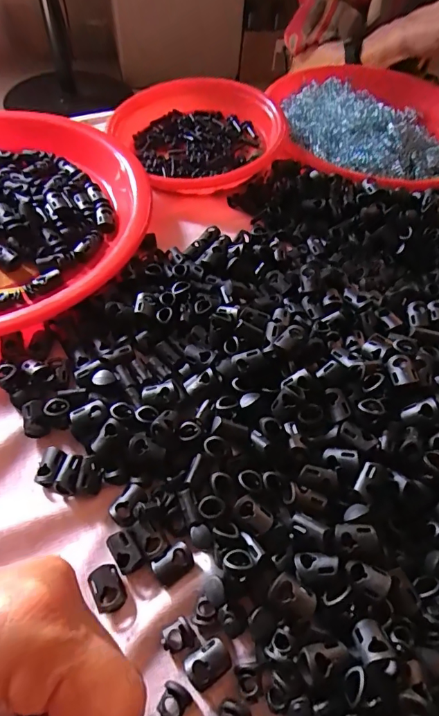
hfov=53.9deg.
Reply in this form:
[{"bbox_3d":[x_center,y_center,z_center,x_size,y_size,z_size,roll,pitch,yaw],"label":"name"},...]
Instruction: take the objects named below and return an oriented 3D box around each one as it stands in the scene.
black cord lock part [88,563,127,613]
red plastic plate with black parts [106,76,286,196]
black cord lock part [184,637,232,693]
[{"bbox_3d":[-0.053,0.110,0.206,0.014,0.009,0.020,-23,61,-16],"label":"black cord lock part"},{"bbox_3d":[-0.003,-0.219,0.414,0.173,0.032,0.154,-26,62,-17],"label":"red plastic plate with black parts"},{"bbox_3d":[-0.005,0.136,0.191,0.019,0.007,0.015,-27,62,-18],"label":"black cord lock part"}]

